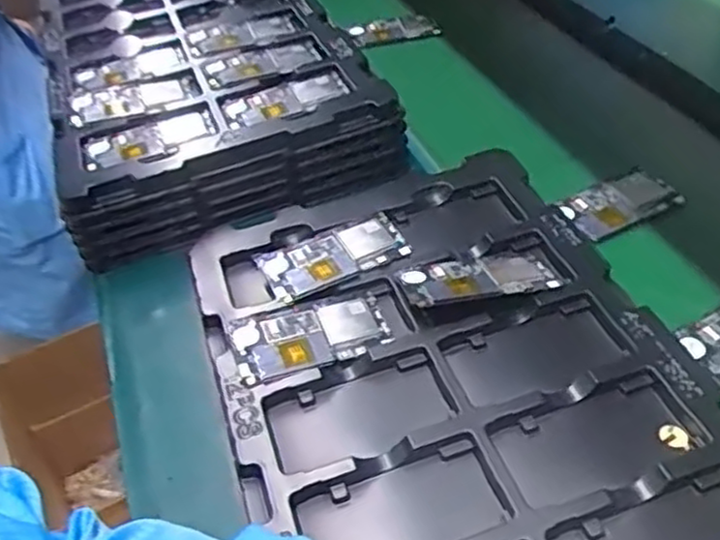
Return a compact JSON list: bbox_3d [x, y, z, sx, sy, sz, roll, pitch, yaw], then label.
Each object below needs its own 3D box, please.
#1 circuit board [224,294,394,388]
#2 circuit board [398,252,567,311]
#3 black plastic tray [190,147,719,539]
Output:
[{"bbox_3d":[-0.039,0.053,0.569,0.121,0.009,0.066,-15,44,-10],"label":"circuit board"},{"bbox_3d":[0.097,0.005,0.596,0.124,0.007,0.069,-6,28,-7],"label":"circuit board"},{"bbox_3d":[0.084,0.119,0.504,0.323,0.051,0.548,-15,44,-10],"label":"black plastic tray"}]

